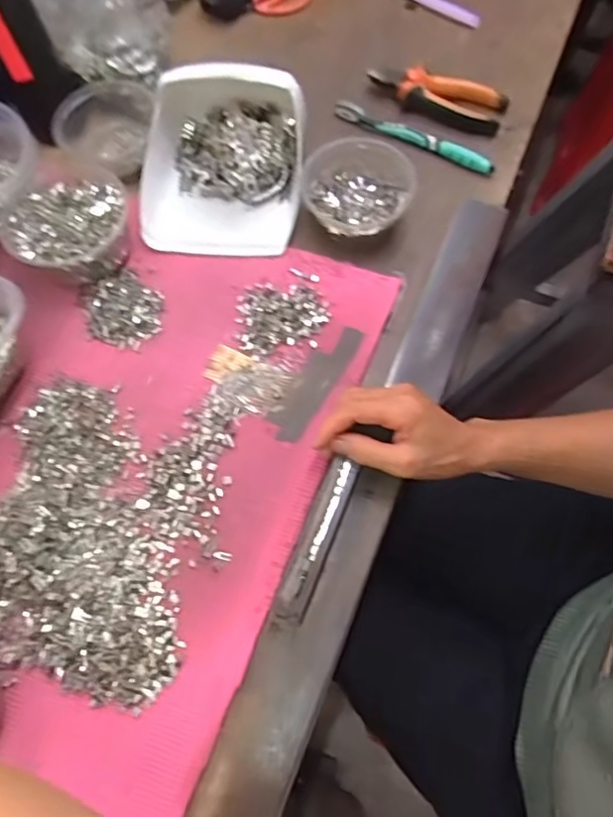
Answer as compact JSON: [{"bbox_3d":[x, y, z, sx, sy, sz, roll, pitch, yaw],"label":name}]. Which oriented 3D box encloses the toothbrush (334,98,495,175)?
[{"bbox_3d":[0.115,-0.293,0.613,0.182,0.018,0.020,27,71,10],"label":"toothbrush"}]

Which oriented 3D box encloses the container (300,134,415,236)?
[{"bbox_3d":[0.049,-0.209,0.556,0.100,0.049,0.098,0,69,0],"label":"container"}]

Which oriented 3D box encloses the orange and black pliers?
[{"bbox_3d":[0.143,-0.346,0.624,0.148,0.023,0.060,24,70,9],"label":"orange and black pliers"}]

